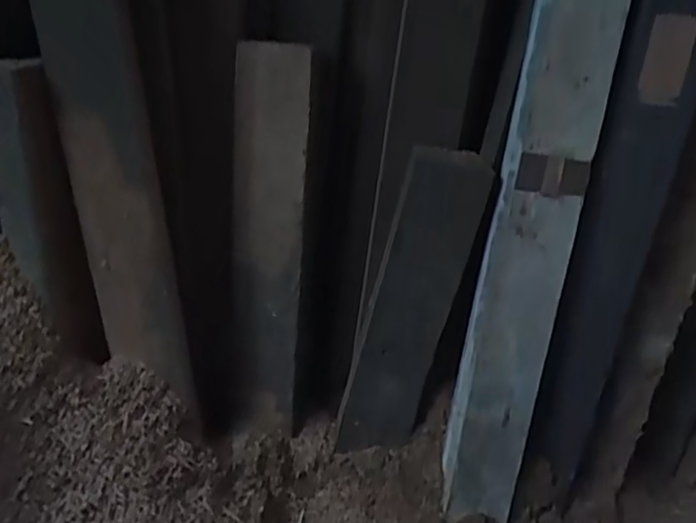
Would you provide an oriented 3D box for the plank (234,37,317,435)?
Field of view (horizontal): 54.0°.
[{"bbox_3d":[-0.126,-0.006,1.048,0.114,0.647,0.040,7,29,4],"label":"plank"}]

